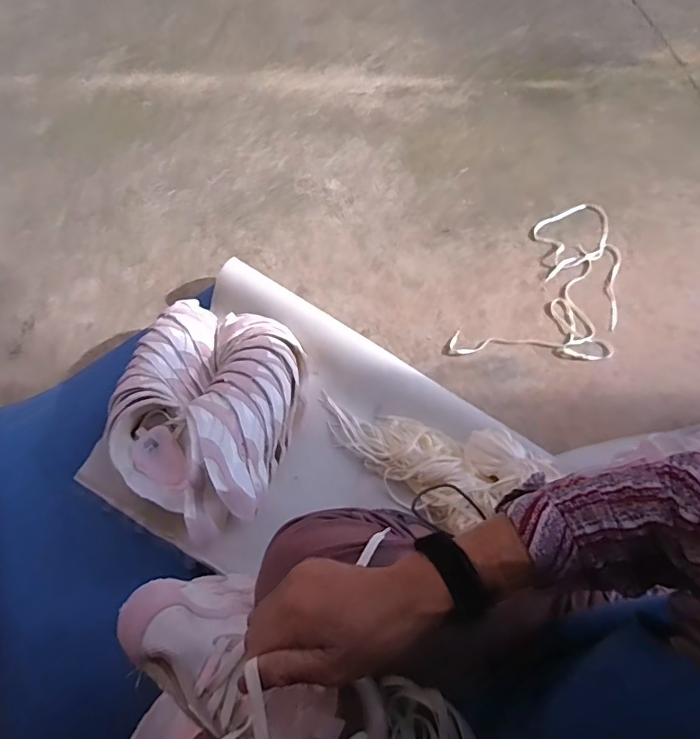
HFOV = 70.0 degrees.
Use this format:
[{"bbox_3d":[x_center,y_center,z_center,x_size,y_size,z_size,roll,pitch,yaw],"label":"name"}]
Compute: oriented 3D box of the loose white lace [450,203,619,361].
[{"bbox_3d":[0.496,-0.192,1.146,0.269,0.014,0.598,30,65,17],"label":"loose white lace"}]

